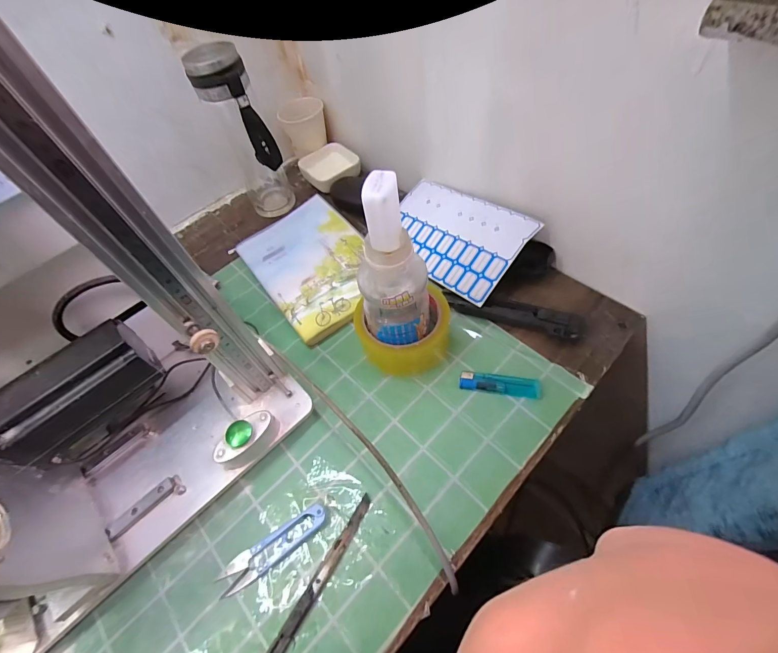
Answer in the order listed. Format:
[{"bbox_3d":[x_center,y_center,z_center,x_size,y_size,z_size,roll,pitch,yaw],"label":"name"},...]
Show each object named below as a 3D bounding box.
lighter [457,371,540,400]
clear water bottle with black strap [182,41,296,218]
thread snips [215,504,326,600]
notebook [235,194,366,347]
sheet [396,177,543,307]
[{"bbox_3d":[0.112,0.057,0.369,0.078,0.008,0.021,6,57,11],"label":"lighter"},{"bbox_3d":[-0.196,-0.258,0.507,0.064,0.216,0.107,-24,57,-9],"label":"clear water bottle with black strap"},{"bbox_3d":[-0.098,0.190,0.314,0.099,0.012,0.025,-29,58,-12],"label":"thread snips"},{"bbox_3d":[-0.098,-0.085,0.477,0.138,0.010,0.208,-36,61,-11],"label":"notebook"},{"bbox_3d":[0.077,-0.118,0.464,0.192,0.008,0.124,36,90,37],"label":"sheet"}]

